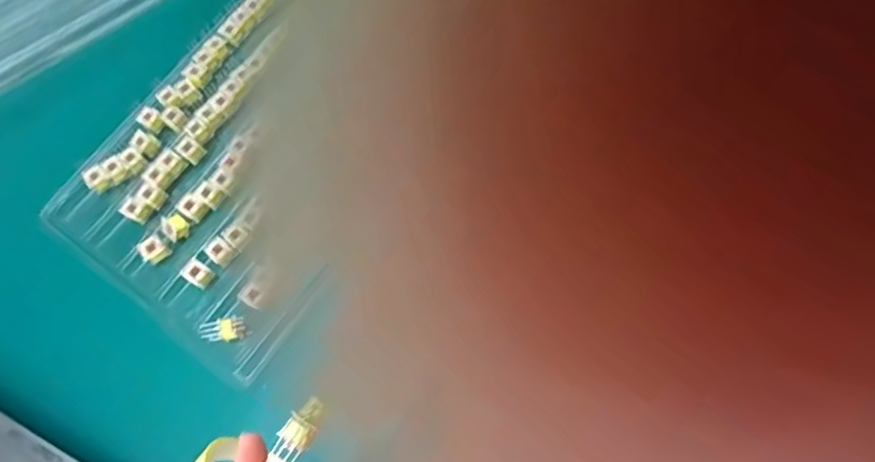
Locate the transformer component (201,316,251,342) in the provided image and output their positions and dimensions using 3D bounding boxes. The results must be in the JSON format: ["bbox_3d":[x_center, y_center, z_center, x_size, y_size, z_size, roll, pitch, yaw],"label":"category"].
[{"bbox_3d":[-0.138,0.065,0.388,0.032,0.011,0.014,-5,68,2],"label":"transformer component"}]

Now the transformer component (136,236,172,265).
[{"bbox_3d":[-0.196,0.013,0.412,0.017,0.012,0.014,-38,70,-11],"label":"transformer component"}]

